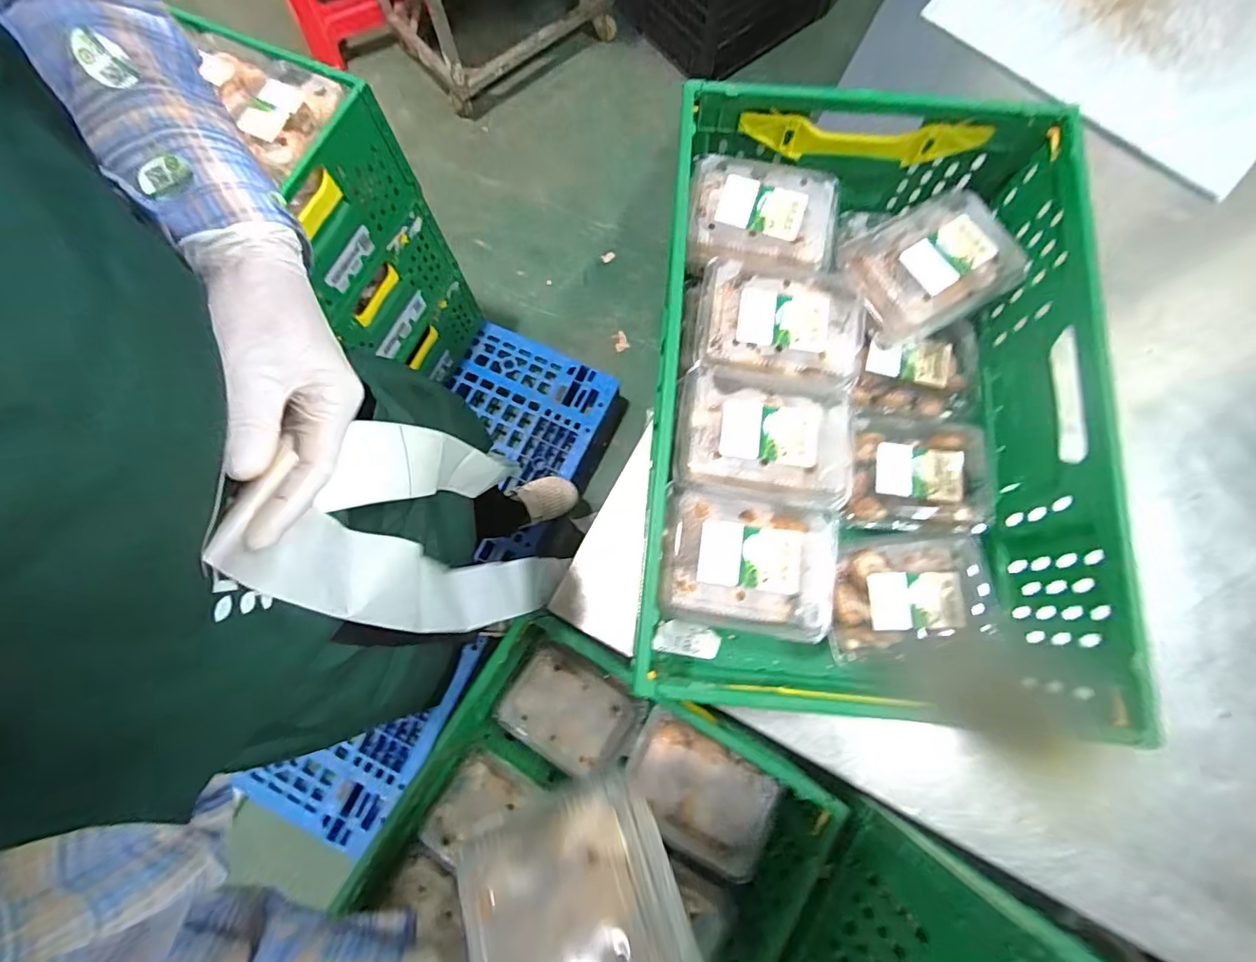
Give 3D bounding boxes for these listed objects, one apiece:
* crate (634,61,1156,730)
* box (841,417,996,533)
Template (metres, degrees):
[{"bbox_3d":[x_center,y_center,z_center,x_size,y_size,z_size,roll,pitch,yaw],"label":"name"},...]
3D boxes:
[{"bbox_3d":[0.238,-0.084,0.581,0.400,0.223,0.589,5,76,2],"label":"crate"},{"bbox_3d":[0.322,-0.006,0.605,0.162,0.048,0.131,7,76,2],"label":"box"}]

